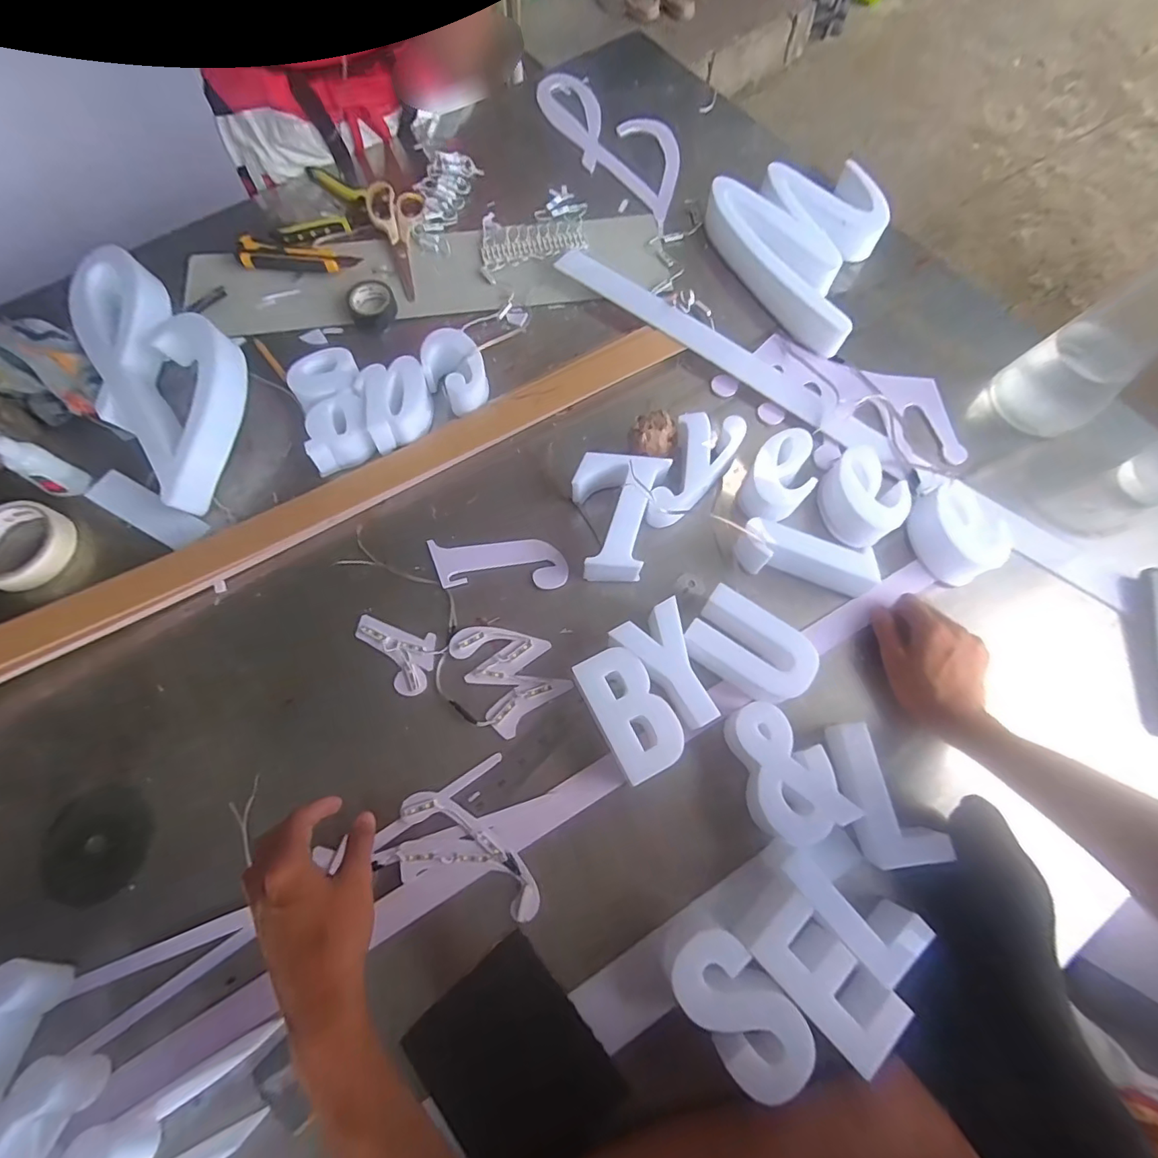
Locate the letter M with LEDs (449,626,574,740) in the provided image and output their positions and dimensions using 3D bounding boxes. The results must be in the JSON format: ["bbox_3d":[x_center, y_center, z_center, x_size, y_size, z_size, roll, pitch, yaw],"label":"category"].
[{"bbox_3d":[-0.065,0.082,0.481,0.079,0.009,0.104,-30,72,-11],"label":"letter M with LEDs"}]

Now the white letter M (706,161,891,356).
[{"bbox_3d":[0.311,-0.419,0.645,0.207,0.043,0.259,-27,71,-10],"label":"white letter M"}]

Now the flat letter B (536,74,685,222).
[{"bbox_3d":[0.056,-0.651,0.756,0.144,0.013,0.339,-31,72,-11],"label":"flat letter B"}]

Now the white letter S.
[{"bbox_3d":[0.117,0.315,0.382,0.062,0.037,0.108,-38,74,-14],"label":"white letter S"}]

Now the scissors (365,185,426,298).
[{"bbox_3d":[-0.232,-0.441,0.661,0.070,0.018,0.187,-10,69,-4],"label":"scissors"}]

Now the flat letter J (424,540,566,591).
[{"bbox_3d":[-0.082,-0.016,0.520,0.139,0.004,0.053,1,69,0],"label":"flat letter J"}]

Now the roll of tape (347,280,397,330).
[{"bbox_3d":[-0.252,-0.334,0.630,0.056,0.027,0.057,0,69,0],"label":"roll of tape"}]

